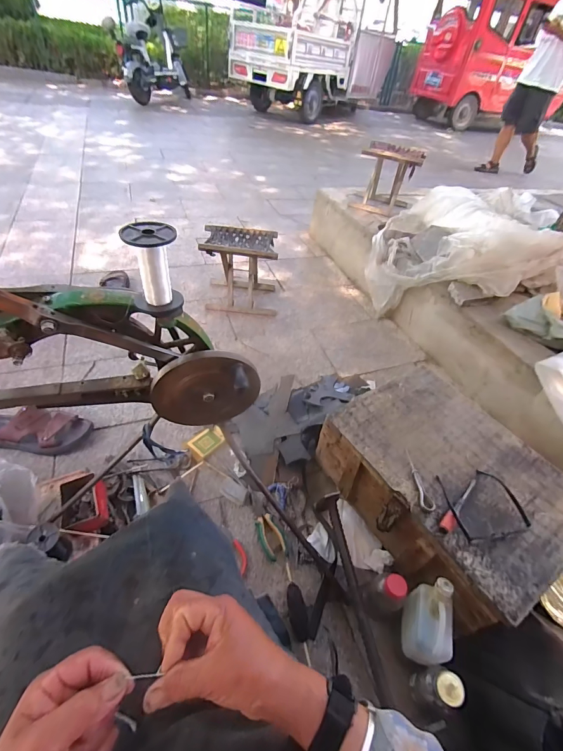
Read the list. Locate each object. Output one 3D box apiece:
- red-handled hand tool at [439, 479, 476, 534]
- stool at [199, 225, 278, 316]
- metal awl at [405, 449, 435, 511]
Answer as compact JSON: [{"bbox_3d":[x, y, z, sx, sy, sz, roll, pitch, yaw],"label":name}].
[{"bbox_3d":[0.364,0.261,0.716,0.160,0.020,0.025,-32,59,-33],"label":"red-handled hand tool"},{"bbox_3d":[-0.169,-0.461,1.532,0.321,0.282,0.275,8,46,-2],"label":"stool"},{"bbox_3d":[0.289,0.217,0.748,0.028,0.008,0.140,-3,44,-2],"label":"metal awl"}]

